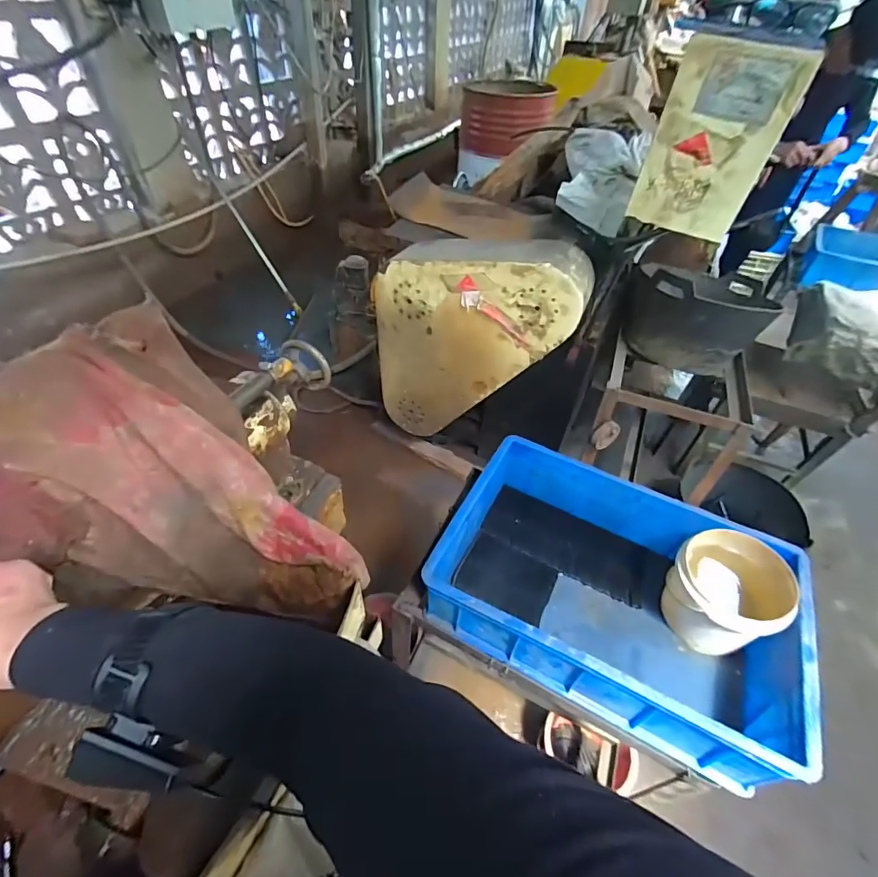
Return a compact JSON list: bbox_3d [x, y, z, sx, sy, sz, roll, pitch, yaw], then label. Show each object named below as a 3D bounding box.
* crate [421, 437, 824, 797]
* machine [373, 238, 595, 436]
[{"bbox_3d":[0.273,0.239,0.733,0.515,0.158,0.346,23,49,16],"label":"crate"},{"bbox_3d":[0.083,-0.268,1.359,0.581,0.681,0.136,20,48,13],"label":"machine"}]

